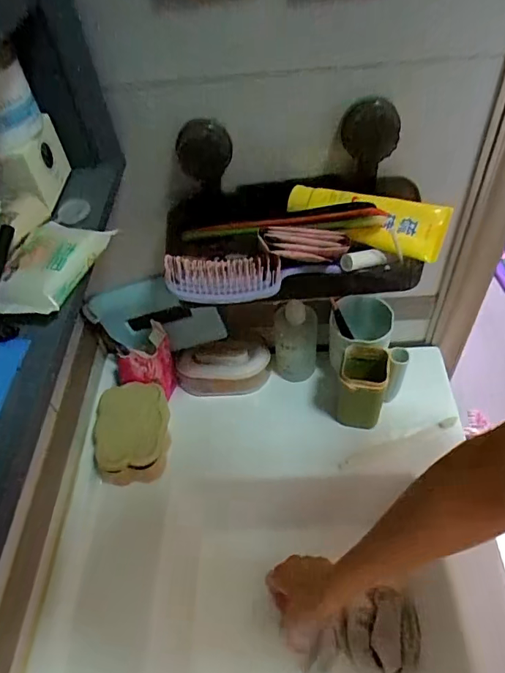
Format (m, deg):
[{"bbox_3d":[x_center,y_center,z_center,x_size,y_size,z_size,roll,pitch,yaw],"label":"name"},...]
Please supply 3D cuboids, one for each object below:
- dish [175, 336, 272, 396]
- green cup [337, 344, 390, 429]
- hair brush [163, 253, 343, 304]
[{"bbox_3d":[-0.041,0.047,0.686,0.133,0.057,0.064,3,51,9],"label":"dish"},{"bbox_3d":[0.142,0.064,0.618,0.060,0.103,0.062,6,52,11],"label":"green cup"},{"bbox_3d":[-0.001,-0.066,0.473,0.165,0.024,0.057,-7,50,0],"label":"hair brush"}]

